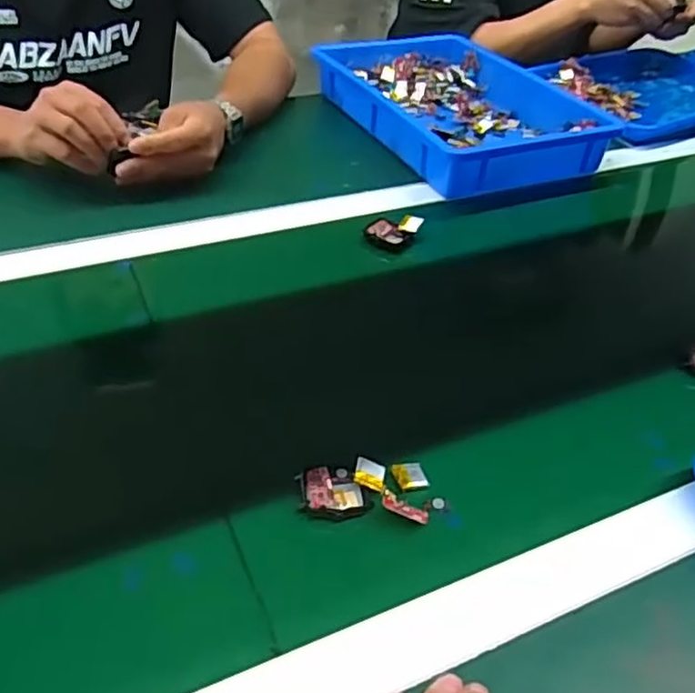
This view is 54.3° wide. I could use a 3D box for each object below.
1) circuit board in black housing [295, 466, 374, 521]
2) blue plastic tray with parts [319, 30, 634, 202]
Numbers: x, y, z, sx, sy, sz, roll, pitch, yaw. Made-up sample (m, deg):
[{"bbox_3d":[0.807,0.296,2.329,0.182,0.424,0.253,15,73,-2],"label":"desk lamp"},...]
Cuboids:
[{"bbox_3d":[-0.008,0.094,0.438,0.044,0.008,0.037,0,40,-5],"label":"circuit board in black housing"},{"bbox_3d":[0.154,-0.318,0.891,0.277,0.063,0.362,-16,44,-23],"label":"blue plastic tray with parts"}]

